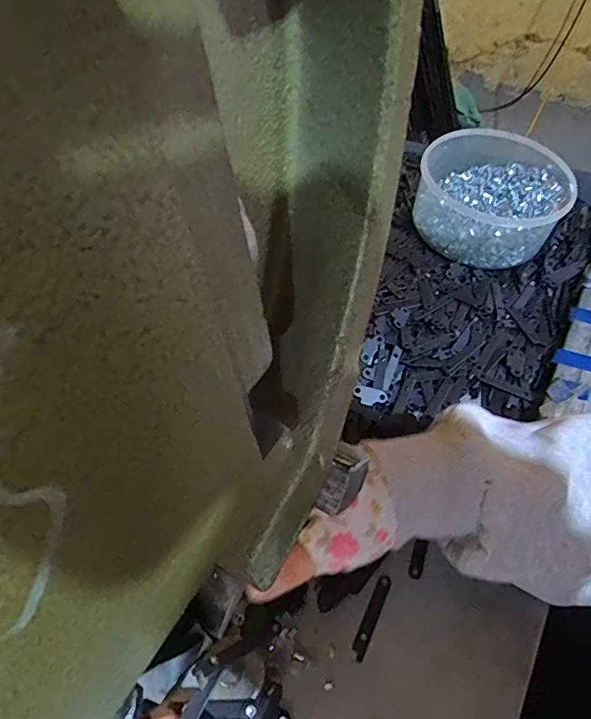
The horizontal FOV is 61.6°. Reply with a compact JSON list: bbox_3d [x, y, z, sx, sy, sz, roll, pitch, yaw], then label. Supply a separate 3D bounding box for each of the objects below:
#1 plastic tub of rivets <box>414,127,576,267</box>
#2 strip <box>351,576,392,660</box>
[{"bbox_3d":[0.206,-0.175,0.525,0.147,0.069,0.159,19,55,21],"label":"plastic tub of rivets"},{"bbox_3d":[0.050,0.167,0.323,0.009,0.004,0.053,18,54,21],"label":"strip"}]

